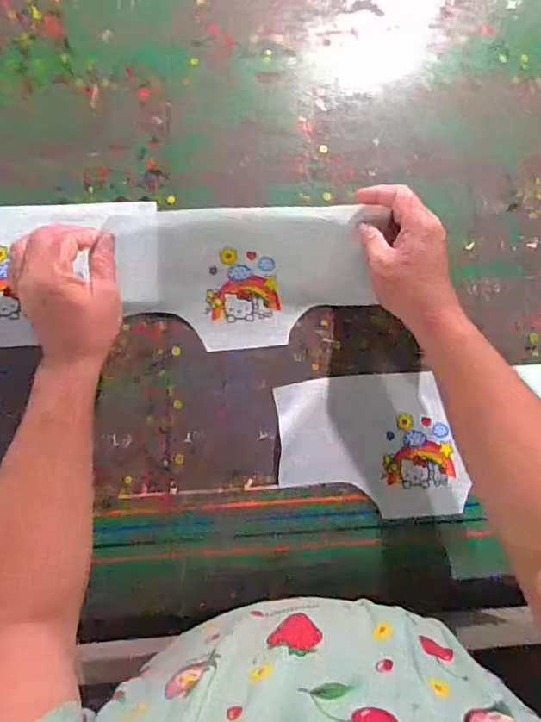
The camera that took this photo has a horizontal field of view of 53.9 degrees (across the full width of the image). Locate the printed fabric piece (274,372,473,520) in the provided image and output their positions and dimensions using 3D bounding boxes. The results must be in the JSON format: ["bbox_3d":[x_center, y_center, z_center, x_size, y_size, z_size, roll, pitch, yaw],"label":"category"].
[{"bbox_3d":[0.108,0.091,0.575,0.194,0.008,0.151,-3,84,-5],"label":"printed fabric piece"}]

